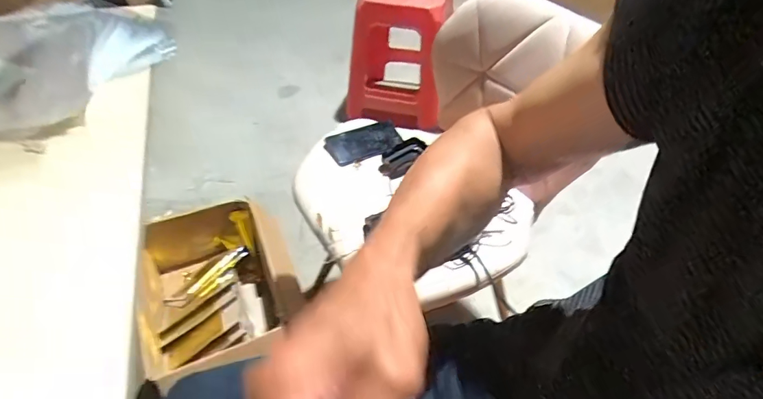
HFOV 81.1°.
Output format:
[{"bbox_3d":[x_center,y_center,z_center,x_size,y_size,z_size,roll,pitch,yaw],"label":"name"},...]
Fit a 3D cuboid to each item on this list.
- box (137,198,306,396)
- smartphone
[{"bbox_3d":[-0.390,0.242,1.108,0.361,0.215,0.469,-16,47,-16],"label":"box"},{"bbox_3d":[-0.035,-0.121,0.928,0.154,0.014,0.071,-25,79,-21],"label":"smartphone"}]

